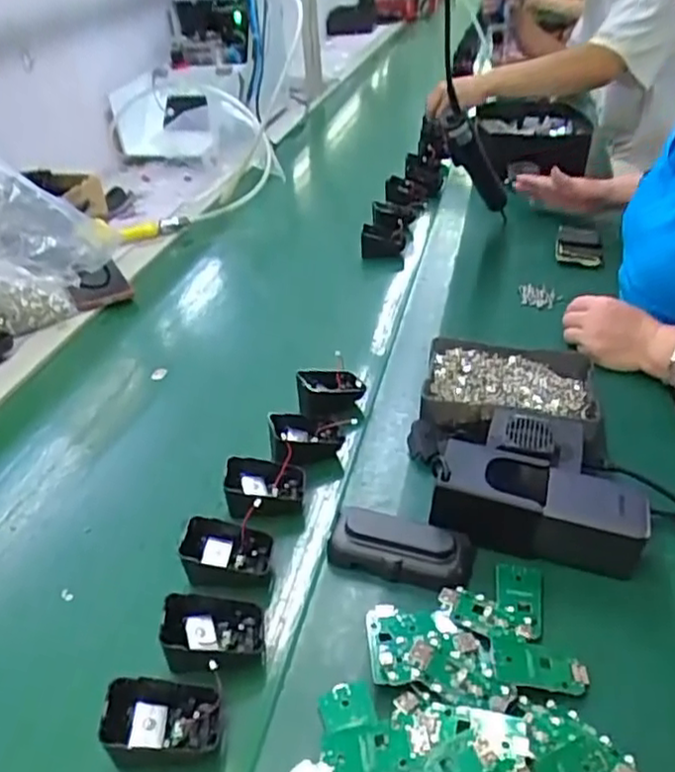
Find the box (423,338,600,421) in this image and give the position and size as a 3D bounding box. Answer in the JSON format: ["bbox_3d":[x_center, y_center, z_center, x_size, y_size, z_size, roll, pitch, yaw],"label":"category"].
[{"bbox_3d":[0.168,-0.002,0.664,0.157,0.034,0.123,4,39,12],"label":"box"}]

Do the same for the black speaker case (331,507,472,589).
[{"bbox_3d":[0.047,0.122,0.516,0.105,0.025,0.050,9,40,19],"label":"black speaker case"}]

